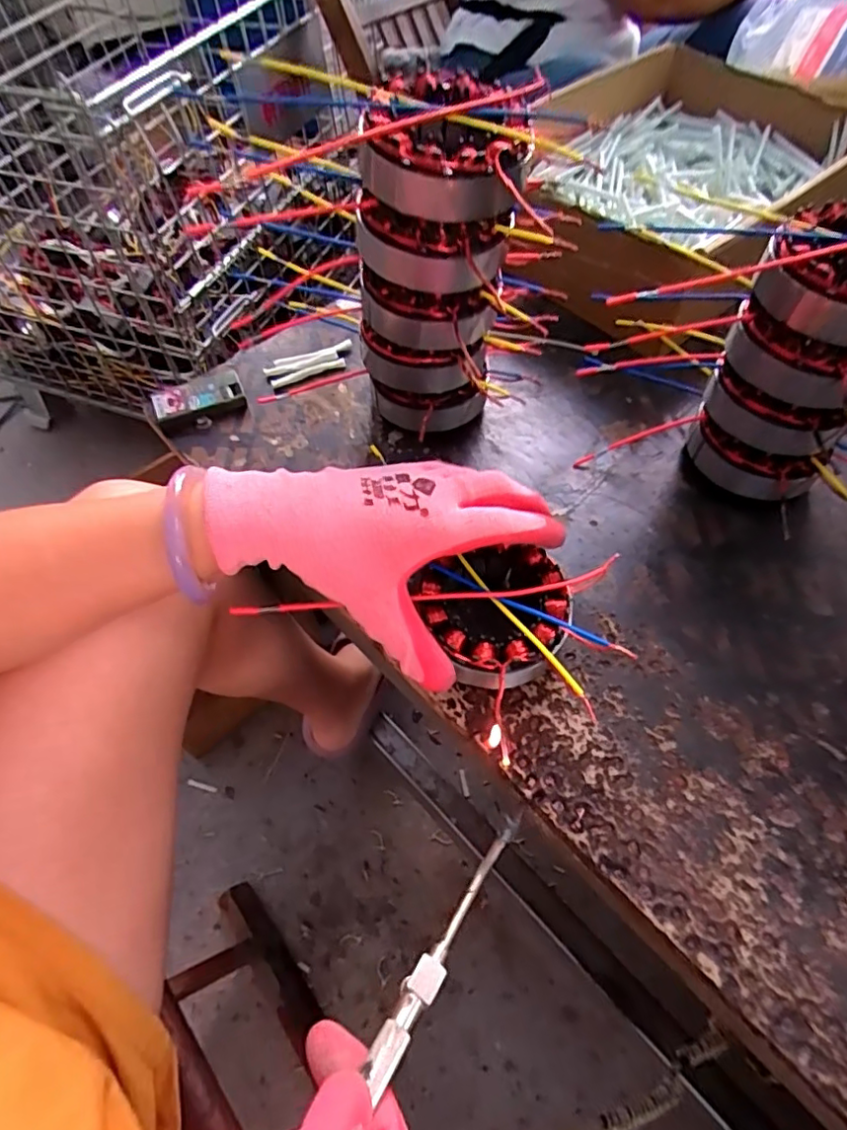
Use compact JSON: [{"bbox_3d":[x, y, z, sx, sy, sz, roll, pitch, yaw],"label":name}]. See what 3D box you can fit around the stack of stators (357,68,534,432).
[{"bbox_3d":[0.007,-0.171,0.370,0.092,0.198,0.080,3,58,3],"label":"stack of stators"}]

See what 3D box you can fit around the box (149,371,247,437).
[{"bbox_3d":[-0.171,-0.124,0.451,0.067,0.017,0.035,-26,61,-15],"label":"box"}]

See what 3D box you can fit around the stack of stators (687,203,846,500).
[{"bbox_3d":[0.225,-0.117,0.358,0.082,0.156,0.077,26,62,16],"label":"stack of stators"}]

